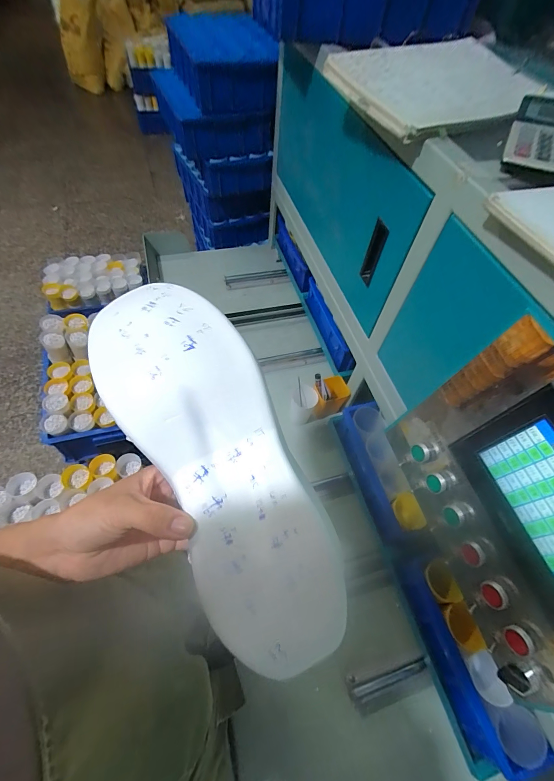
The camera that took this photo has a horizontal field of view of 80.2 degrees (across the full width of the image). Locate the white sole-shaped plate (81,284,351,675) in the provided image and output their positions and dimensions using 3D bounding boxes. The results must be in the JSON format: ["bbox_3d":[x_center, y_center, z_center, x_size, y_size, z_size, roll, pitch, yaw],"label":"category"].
[{"bbox_3d":[-0.044,0.047,0.245,0.107,0.025,0.298,-25,79,-18],"label":"white sole-shaped plate"}]

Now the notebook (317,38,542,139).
[{"bbox_3d":[0.251,-0.457,0.479,0.308,0.022,0.216,-24,63,-18],"label":"notebook"}]

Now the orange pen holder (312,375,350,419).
[{"bbox_3d":[0.132,0.018,0.840,0.085,0.122,0.064,-5,59,-7],"label":"orange pen holder"}]

